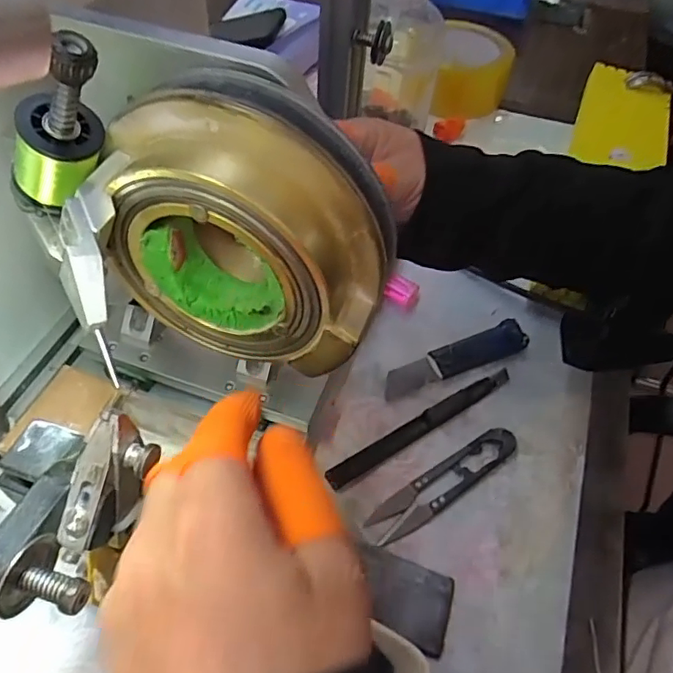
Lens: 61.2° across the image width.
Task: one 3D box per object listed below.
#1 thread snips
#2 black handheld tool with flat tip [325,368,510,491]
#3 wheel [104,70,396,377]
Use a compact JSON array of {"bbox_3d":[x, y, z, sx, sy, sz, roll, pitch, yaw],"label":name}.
[{"bbox_3d":[0.062,0.083,0.322,0.099,0.009,0.020,-28,59,-23],"label":"thread snips"},{"bbox_3d":[0.053,0.052,0.345,0.137,0.005,0.014,-26,59,-23],"label":"black handheld tool with flat tip"},{"bbox_3d":[-0.032,-0.040,0.219,0.101,0.097,0.044,18,54,11],"label":"wheel"}]

